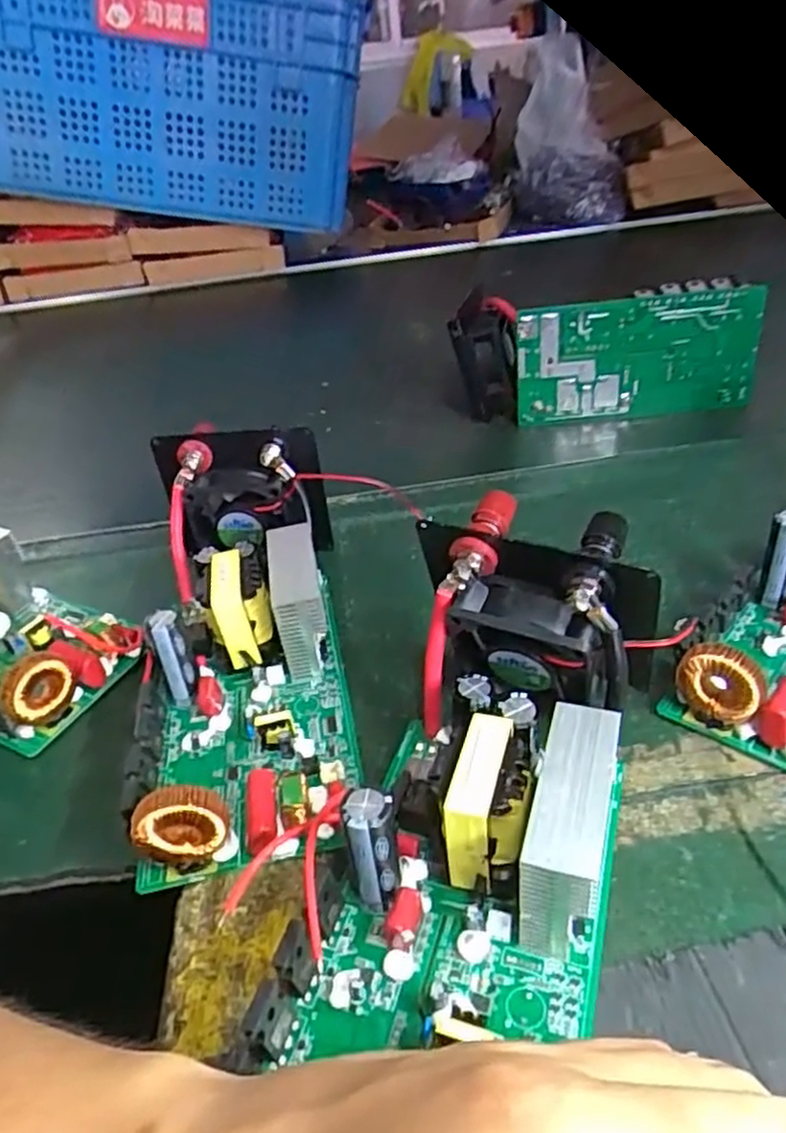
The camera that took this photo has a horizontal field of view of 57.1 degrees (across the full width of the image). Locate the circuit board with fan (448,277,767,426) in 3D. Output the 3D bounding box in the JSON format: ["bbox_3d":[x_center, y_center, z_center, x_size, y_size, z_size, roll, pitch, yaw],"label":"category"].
[{"bbox_3d":[0.171,-0.178,0.588,0.227,0.090,0.088,0,36,11],"label":"circuit board with fan"}]

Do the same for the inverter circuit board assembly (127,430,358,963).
[{"bbox_3d":[-0.078,0.028,0.355,0.099,0.081,0.247,-9,35,-2],"label":"inverter circuit board assembly"}]

